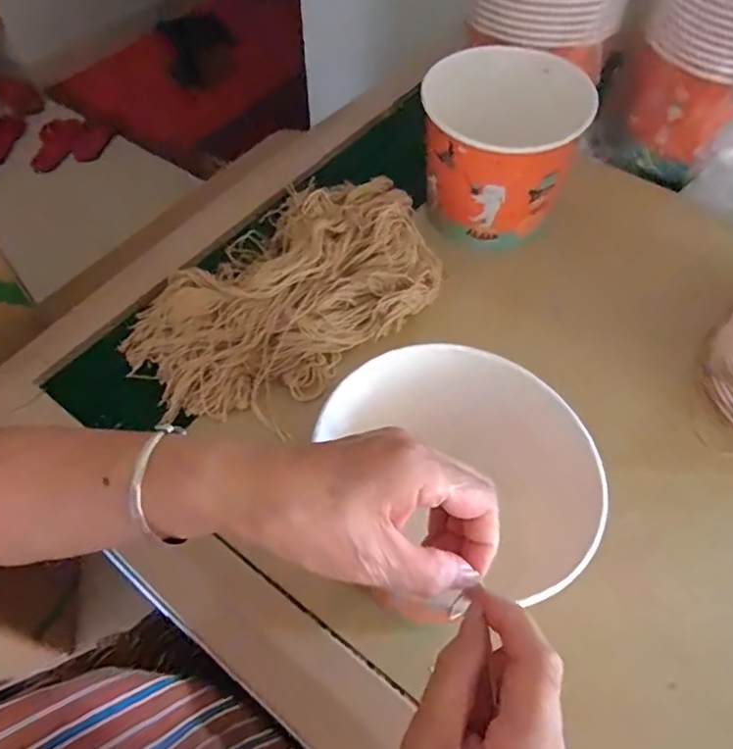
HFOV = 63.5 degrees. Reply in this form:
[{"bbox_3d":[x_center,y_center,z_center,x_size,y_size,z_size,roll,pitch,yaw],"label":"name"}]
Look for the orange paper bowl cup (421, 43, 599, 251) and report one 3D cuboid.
[{"bbox_3d":[0.128,-0.217,0.599,0.150,0.154,0.154,14,56,8],"label":"orange paper bowl cup"}]

